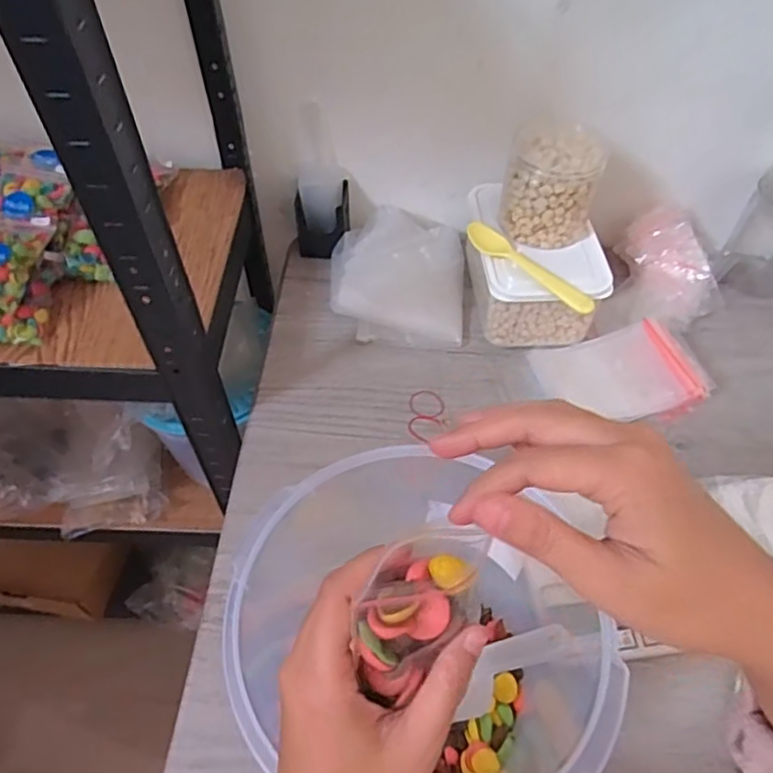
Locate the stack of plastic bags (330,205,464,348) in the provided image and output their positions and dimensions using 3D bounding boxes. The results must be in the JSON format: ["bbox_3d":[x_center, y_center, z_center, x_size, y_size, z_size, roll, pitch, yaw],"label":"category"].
[{"bbox_3d":[0.013,-0.136,0.736,0.158,0.039,0.190,4,53,2],"label":"stack of plastic bags"}]

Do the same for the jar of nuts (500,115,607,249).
[{"bbox_3d":[0.172,-0.208,0.644,0.095,0.098,0.081,16,55,11],"label":"jar of nuts"}]

